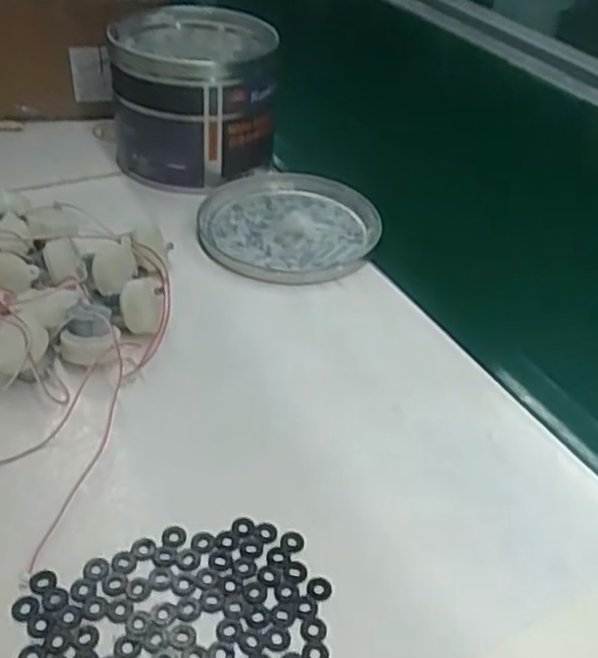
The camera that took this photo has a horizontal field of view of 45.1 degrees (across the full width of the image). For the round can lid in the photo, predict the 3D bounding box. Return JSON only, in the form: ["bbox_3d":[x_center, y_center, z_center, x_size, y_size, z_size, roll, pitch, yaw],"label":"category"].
[{"bbox_3d":[-0.007,-0.076,0.531,0.128,0.025,0.128,3,40,-3],"label":"round can lid"}]

